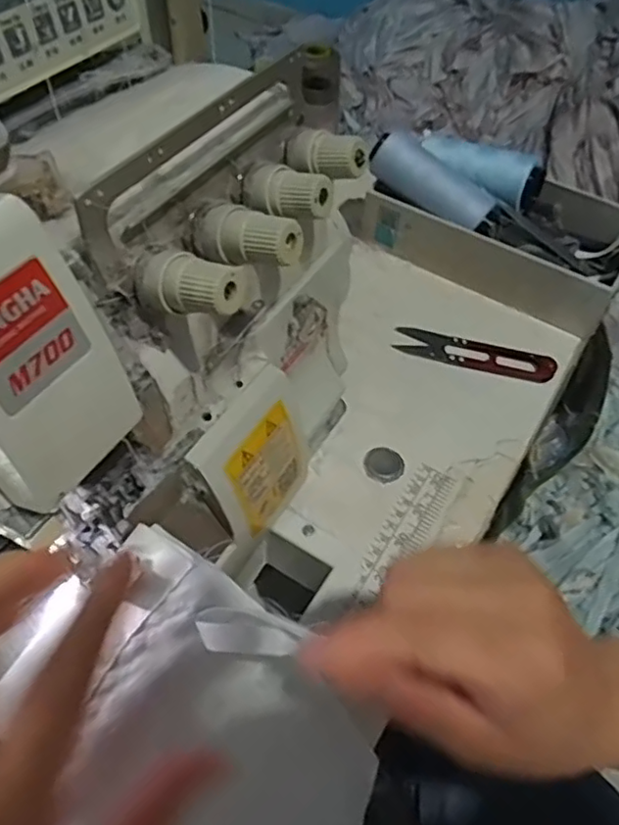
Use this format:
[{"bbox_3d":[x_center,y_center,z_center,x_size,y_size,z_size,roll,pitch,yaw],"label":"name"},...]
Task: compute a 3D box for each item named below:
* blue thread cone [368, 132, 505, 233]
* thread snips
[{"bbox_3d":[0.100,-0.179,0.498,0.111,0.028,0.036,32,58,-1],"label":"blue thread cone"},{"bbox_3d":[0.124,-0.042,0.476,0.118,0.014,0.026,15,55,7],"label":"thread snips"}]

